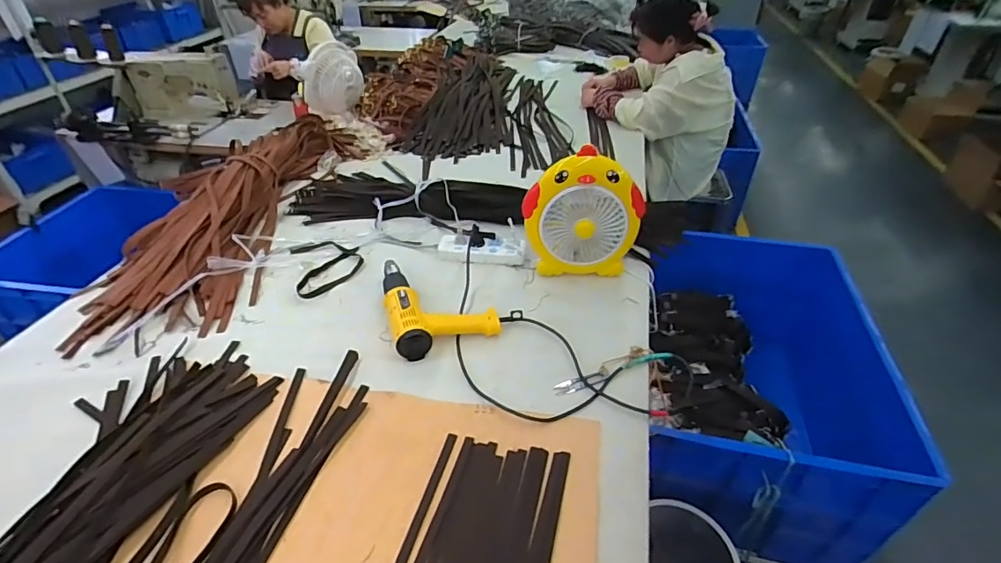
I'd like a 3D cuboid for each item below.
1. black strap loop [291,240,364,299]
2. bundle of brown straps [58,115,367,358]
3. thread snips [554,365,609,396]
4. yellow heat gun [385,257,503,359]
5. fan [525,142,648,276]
[{"bbox_3d":[-0.404,-0.044,1.153,0.154,0.009,0.188,-17,43,-18],"label":"black strap loop"},{"bbox_3d":[-0.688,-0.209,1.283,0.386,0.108,0.959,3,40,5],"label":"bundle of brown straps"},{"bbox_3d":[0.145,0.175,0.866,0.098,0.010,0.028,-13,42,-14],"label":"thread snips"},{"bbox_3d":[-0.140,0.027,1.021,0.204,0.059,0.276,-14,42,-14],"label":"yellow heat gun"},{"bbox_3d":[0.172,-0.130,1.049,0.242,0.259,0.087,0,40,2],"label":"fan"}]

